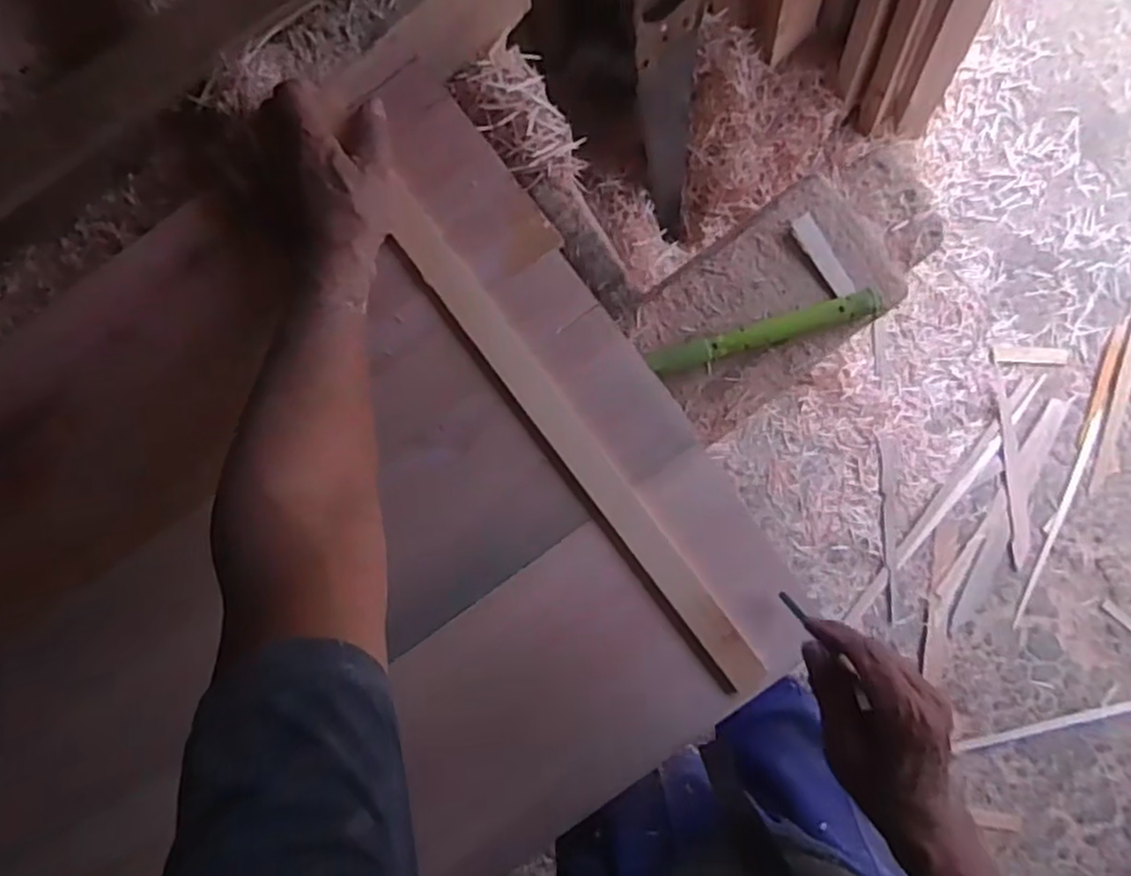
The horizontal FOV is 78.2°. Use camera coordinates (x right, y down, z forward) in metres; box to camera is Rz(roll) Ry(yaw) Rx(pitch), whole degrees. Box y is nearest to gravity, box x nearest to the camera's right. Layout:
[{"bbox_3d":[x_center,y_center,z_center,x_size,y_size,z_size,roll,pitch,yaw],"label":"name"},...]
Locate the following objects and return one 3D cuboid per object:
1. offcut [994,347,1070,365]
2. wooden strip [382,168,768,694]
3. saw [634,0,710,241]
[{"bbox_3d":[0.885,-0.157,1.319,0.135,0.011,0.031,3,91,0],"label":"offcut"},{"bbox_3d":[0.007,0.008,0.550,0.032,0.008,0.463,-36,93,-4],"label":"wooden strip"},{"bbox_3d":[0.160,-0.487,1.042,0.118,0.476,0.032,-25,63,-4],"label":"saw"}]

